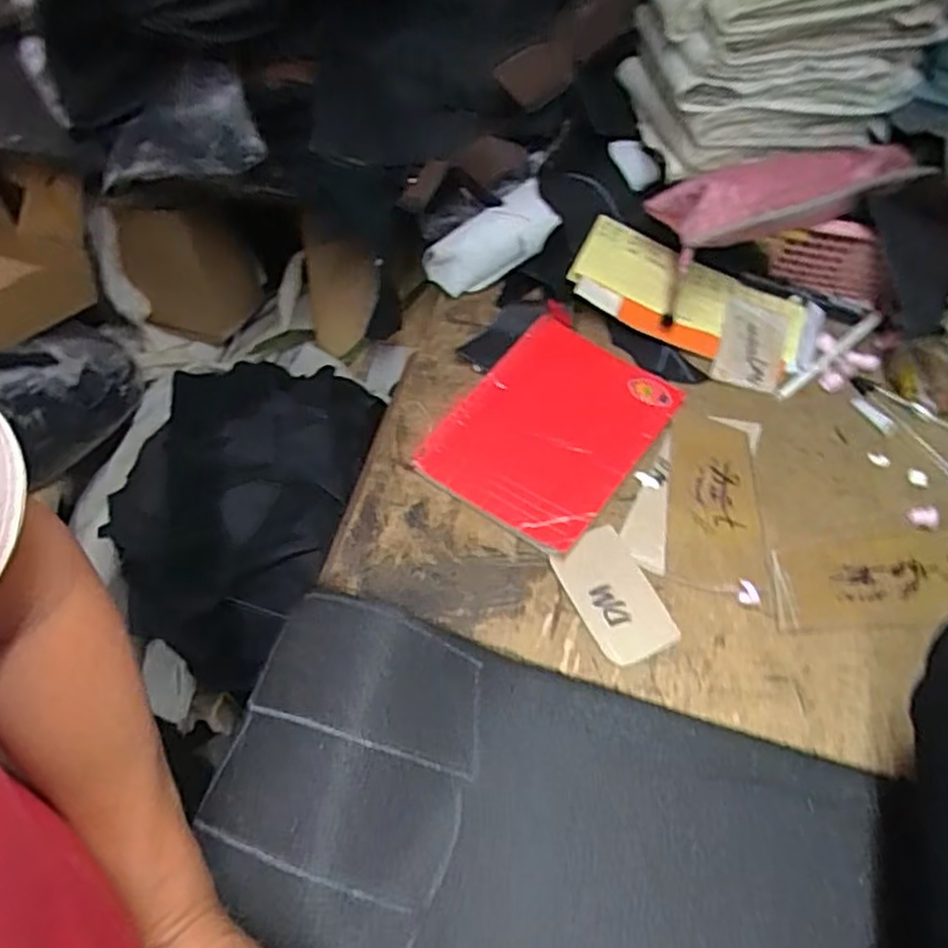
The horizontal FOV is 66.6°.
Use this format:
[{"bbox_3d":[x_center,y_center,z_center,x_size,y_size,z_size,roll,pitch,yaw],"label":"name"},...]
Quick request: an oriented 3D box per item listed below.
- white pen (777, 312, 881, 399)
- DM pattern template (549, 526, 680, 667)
[{"bbox_3d":[0.315,-0.104,0.640,0.134,0.009,0.010,-36,62,-15],"label":"white pen"},{"bbox_3d":[0.098,0.084,0.508,0.056,0.007,0.097,-20,60,-16],"label":"DM pattern template"}]

